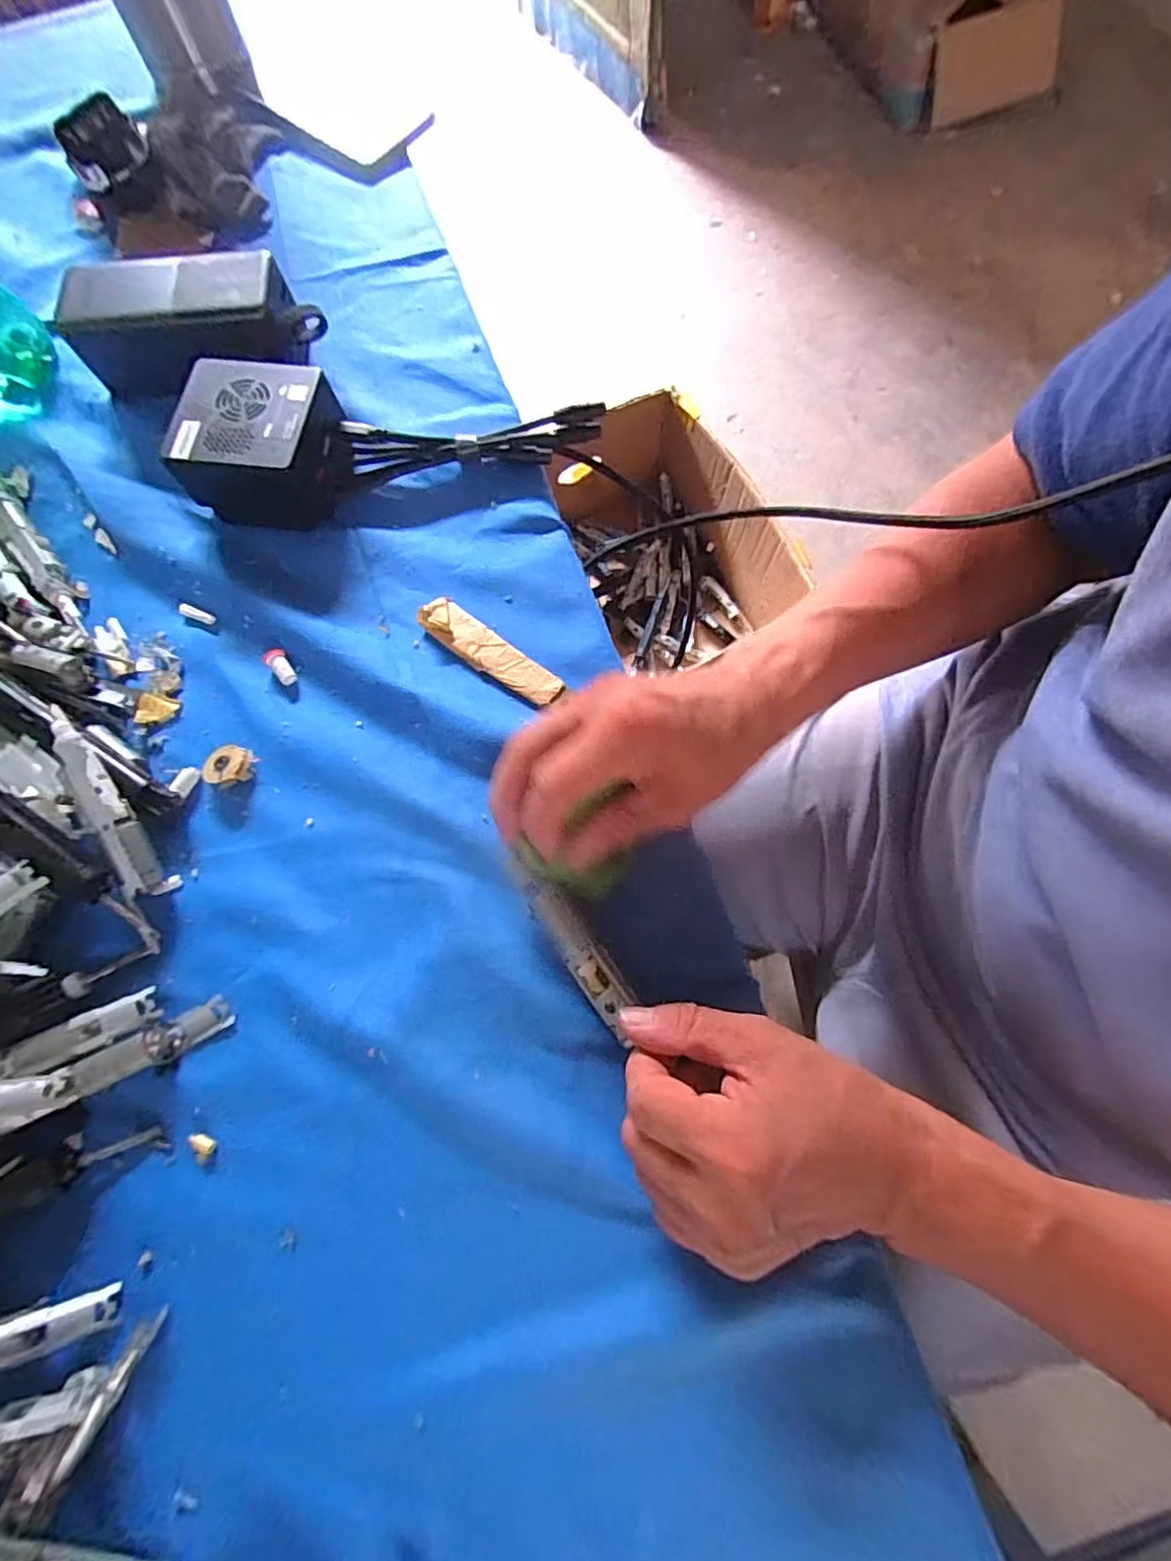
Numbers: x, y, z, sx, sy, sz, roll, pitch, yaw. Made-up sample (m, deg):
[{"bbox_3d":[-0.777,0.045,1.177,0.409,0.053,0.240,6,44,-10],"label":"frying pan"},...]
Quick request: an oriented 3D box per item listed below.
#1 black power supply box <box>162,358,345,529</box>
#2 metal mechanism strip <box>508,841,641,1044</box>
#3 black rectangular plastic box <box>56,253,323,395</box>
[{"bbox_3d":[-0.184,-0.194,0.359,0.086,0.047,0.075,4,74,3],"label":"black power supply box"},{"bbox_3d":[-0.006,0.072,0.285,0.017,0.007,0.095,-34,78,-8],"label":"metal mechanism strip"},{"bbox_3d":[-0.240,-0.284,0.387,0.152,0.049,0.057,-8,74,-1],"label":"black rectangular plastic box"}]

